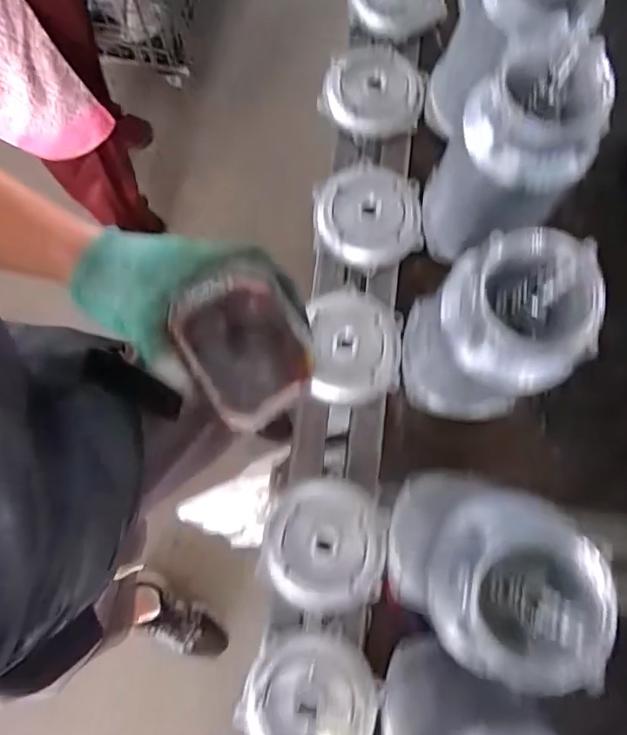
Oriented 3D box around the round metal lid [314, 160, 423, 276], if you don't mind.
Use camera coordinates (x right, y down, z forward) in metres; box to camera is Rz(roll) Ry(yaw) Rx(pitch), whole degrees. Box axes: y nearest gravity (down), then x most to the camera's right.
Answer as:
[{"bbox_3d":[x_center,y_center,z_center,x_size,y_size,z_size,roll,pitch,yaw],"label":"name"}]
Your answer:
[{"bbox_3d":[0.067,-0.180,0.596,0.126,0.018,0.126,0,76,2],"label":"round metal lid"}]

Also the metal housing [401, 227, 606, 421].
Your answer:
[{"bbox_3d":[0.153,-0.024,0.450,0.112,0.217,0.104,0,76,2],"label":"metal housing"}]

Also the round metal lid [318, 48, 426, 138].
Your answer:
[{"bbox_3d":[0.075,-0.357,0.631,0.127,0.025,0.131,7,76,3],"label":"round metal lid"}]

